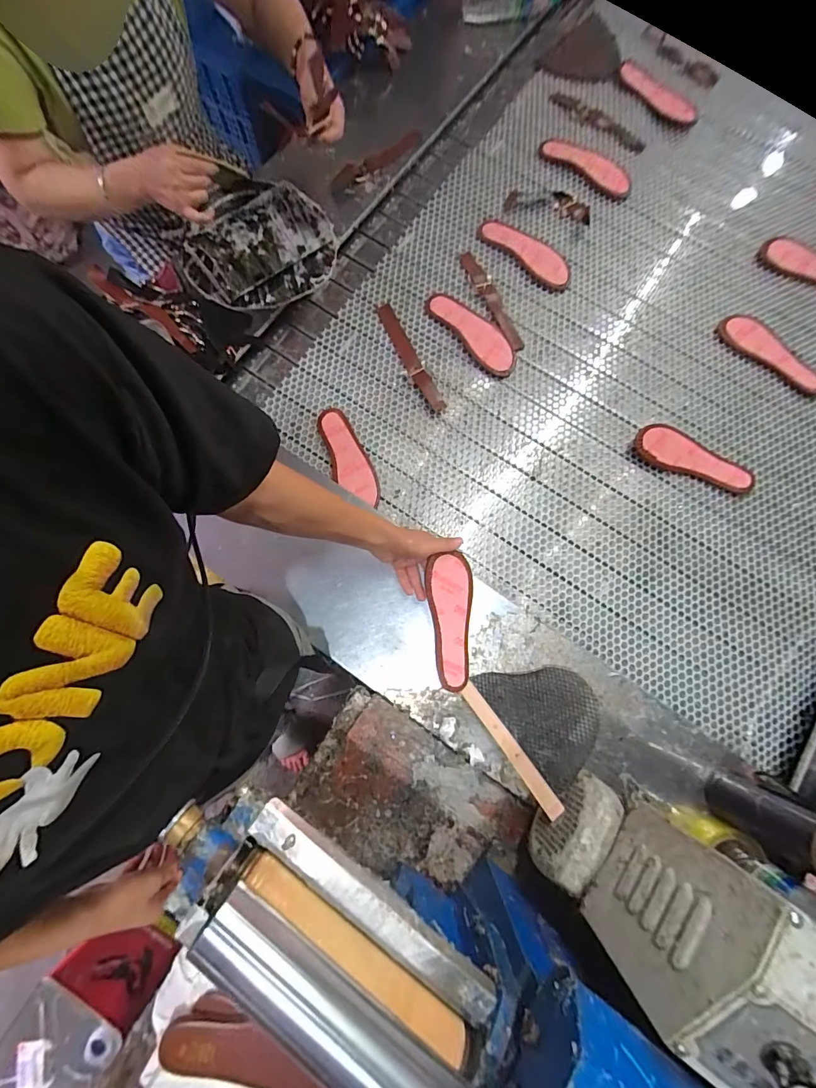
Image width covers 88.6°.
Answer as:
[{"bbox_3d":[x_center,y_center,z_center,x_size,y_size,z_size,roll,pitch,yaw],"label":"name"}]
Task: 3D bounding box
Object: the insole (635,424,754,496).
[{"bbox_3d":[0.532,-0.158,0.770,0.223,0.019,0.083,24,78,6],"label":"insole"}]

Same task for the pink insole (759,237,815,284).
[{"bbox_3d":[0.832,-0.566,0.861,0.208,0.019,0.076,33,79,8],"label":"pink insole"}]

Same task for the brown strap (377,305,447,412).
[{"bbox_3d":[0.004,-0.367,0.815,0.036,0.013,0.246,-24,77,-5],"label":"brown strap"}]

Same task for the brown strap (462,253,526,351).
[{"bbox_3d":[0.167,-0.488,0.831,0.038,0.011,0.231,-24,77,-5],"label":"brown strap"}]

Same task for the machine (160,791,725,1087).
[{"bbox_3d":[0.053,0.452,0.420,0.602,0.318,0.199,28,78,11],"label":"machine"}]

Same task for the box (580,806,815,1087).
[{"bbox_3d":[0.306,0.384,0.368,0.187,0.192,0.139,35,81,7],"label":"box"}]

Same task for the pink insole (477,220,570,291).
[{"bbox_3d":[0.242,-0.595,0.851,0.204,0.032,0.081,42,80,10],"label":"pink insole"}]

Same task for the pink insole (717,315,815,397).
[{"bbox_3d":[0.721,-0.375,0.824,0.224,0.007,0.085,43,80,10],"label":"pink insole"}]

